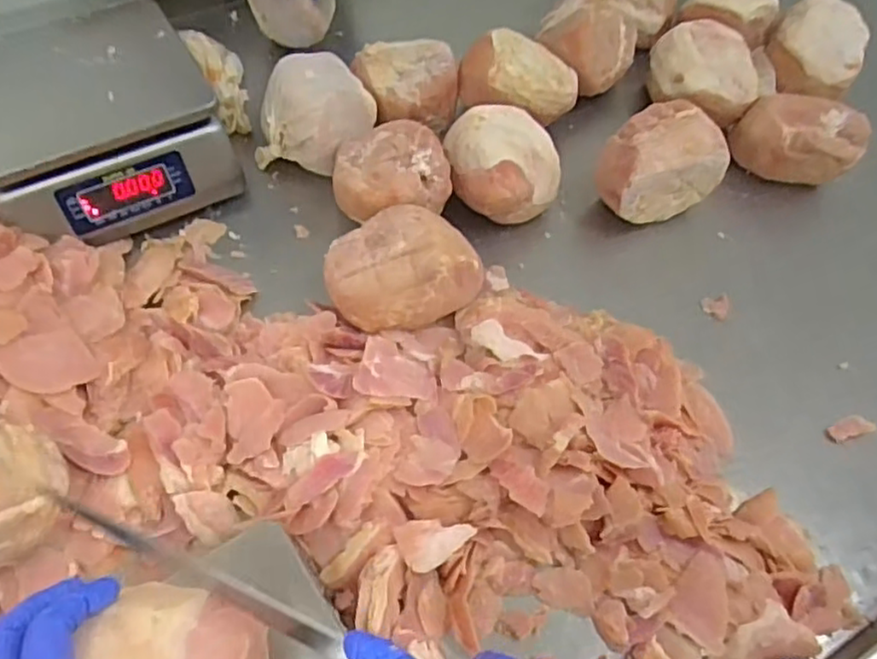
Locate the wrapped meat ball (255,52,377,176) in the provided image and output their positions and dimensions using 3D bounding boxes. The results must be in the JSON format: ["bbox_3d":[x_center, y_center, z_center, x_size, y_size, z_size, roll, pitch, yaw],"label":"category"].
[{"bbox_3d":[-0.137,-0.241,0.762,0.112,0.098,0.115,2,58,-3],"label":"wrapped meat ball"}]

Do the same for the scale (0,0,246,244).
[{"bbox_3d":[-0.355,-0.213,0.700,0.227,0.106,0.220,-28,64,-19],"label":"scale"}]

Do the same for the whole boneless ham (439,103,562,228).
[{"bbox_3d":[0.072,-0.179,0.751,0.120,0.097,0.127,-11,60,-10],"label":"whole boneless ham"}]

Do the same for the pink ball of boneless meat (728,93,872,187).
[{"bbox_3d":[0.425,-0.222,0.807,0.137,0.080,0.081,13,59,4],"label":"pink ball of boneless meat"}]

